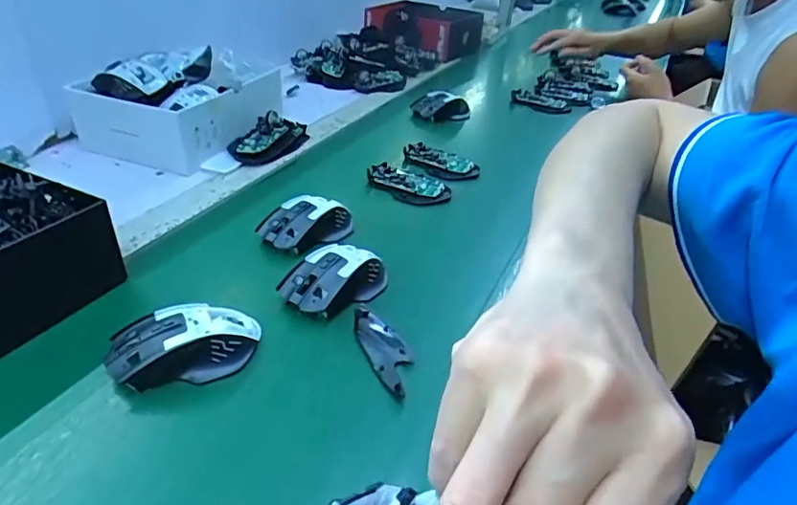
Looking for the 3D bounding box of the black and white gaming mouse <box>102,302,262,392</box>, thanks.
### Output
[{"bbox_3d":[-0.170,0.073,0.429,0.112,0.039,0.062,-11,36,-22],"label":"black and white gaming mouse"}]

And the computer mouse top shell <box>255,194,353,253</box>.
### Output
[{"bbox_3d":[-0.101,-0.034,0.595,0.107,0.037,0.061,-24,43,-37],"label":"computer mouse top shell"}]

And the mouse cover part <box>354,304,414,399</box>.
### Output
[{"bbox_3d":[-0.011,0.081,0.451,0.031,0.022,0.092,-12,37,-24],"label":"mouse cover part"}]

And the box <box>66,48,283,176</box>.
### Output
[{"bbox_3d":[-0.313,-0.233,0.802,0.205,0.111,0.249,14,39,19],"label":"box"}]

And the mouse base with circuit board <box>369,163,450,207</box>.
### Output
[{"bbox_3d":[0.014,-0.091,0.708,0.112,0.026,0.060,24,43,29],"label":"mouse base with circuit board"}]

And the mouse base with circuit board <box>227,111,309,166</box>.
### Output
[{"bbox_3d":[-0.189,-0.173,0.791,0.074,0.039,0.149,16,40,21],"label":"mouse base with circuit board"}]

